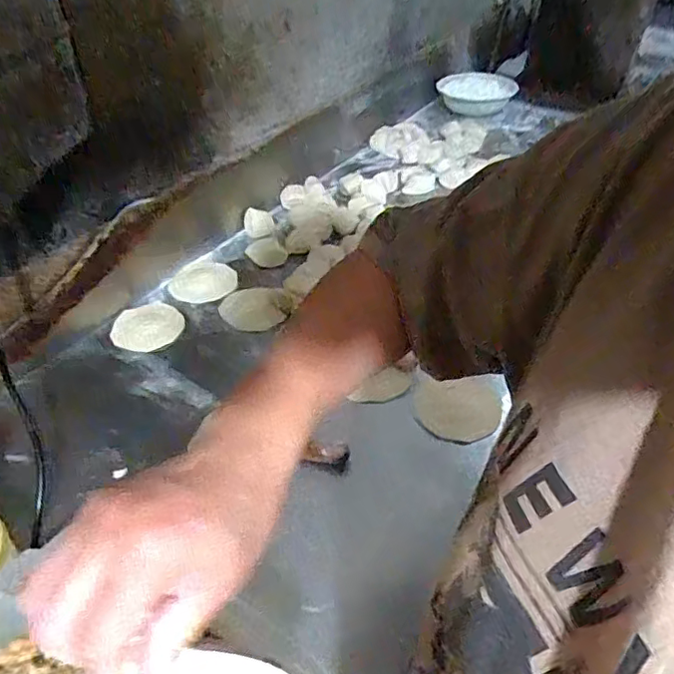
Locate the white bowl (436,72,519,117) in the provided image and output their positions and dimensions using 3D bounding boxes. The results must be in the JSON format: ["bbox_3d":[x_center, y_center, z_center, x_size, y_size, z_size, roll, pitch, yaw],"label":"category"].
[{"bbox_3d":[0.371,-0.649,1.512,0.189,0.055,0.197,-1,43,1],"label":"white bowl"}]

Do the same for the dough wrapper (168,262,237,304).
[{"bbox_3d":[-0.234,-0.096,0.993,0.098,0.010,0.112,32,52,24],"label":"dough wrapper"}]

